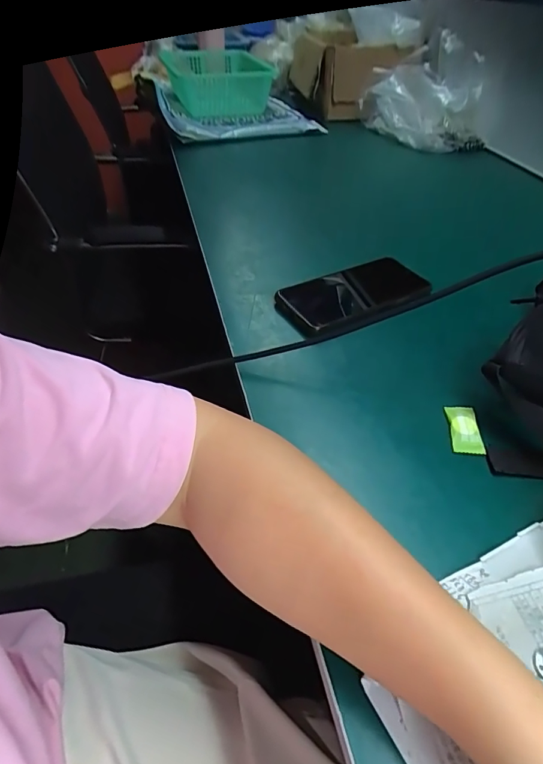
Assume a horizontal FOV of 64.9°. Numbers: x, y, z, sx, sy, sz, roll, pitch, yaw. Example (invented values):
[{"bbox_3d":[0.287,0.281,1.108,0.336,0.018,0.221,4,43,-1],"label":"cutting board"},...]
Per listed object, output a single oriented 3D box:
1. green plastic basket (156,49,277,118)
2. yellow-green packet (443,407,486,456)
[{"bbox_3d":[-0.152,-0.804,1.136,0.246,0.084,0.405,-12,46,-15],"label":"green plastic basket"},{"bbox_3d":[0.156,0.038,0.347,0.025,0.005,0.047,6,45,4],"label":"yellow-green packet"}]

